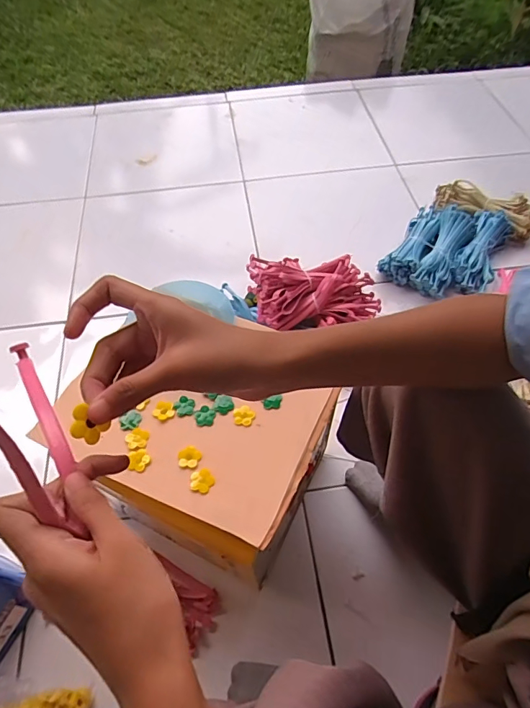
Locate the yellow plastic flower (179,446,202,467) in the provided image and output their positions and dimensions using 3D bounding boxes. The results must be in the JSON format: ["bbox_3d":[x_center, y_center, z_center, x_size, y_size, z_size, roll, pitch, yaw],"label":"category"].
[{"bbox_3d":[-0.079,0.107,0.462,0.022,0.004,0.023,0,56,1],"label":"yellow plastic flower"}]

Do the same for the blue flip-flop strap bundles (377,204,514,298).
[{"bbox_3d":[0.379,-0.218,0.917,0.196,0.084,0.241,29,61,19],"label":"blue flip-flop strap bundles"}]

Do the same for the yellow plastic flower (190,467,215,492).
[{"bbox_3d":[-0.065,0.129,0.456,0.024,0.005,0.024,0,56,1],"label":"yellow plastic flower"}]

